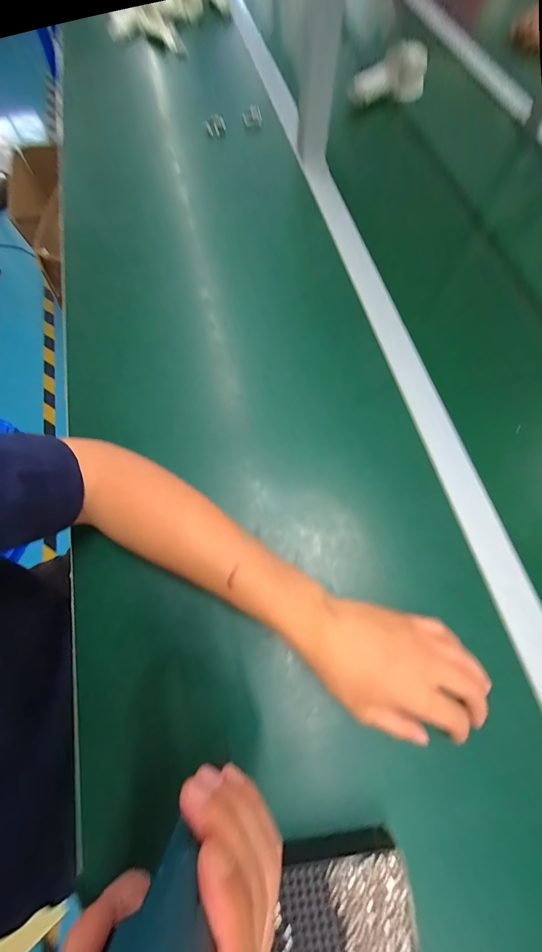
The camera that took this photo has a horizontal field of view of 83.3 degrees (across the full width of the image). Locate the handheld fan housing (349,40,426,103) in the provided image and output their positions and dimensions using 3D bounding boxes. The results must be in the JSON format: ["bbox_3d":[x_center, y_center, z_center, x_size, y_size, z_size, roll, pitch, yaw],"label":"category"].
[{"bbox_3d":[0.237,-0.808,0.613,0.153,0.068,0.035,-17,71,-6],"label":"handheld fan housing"}]

